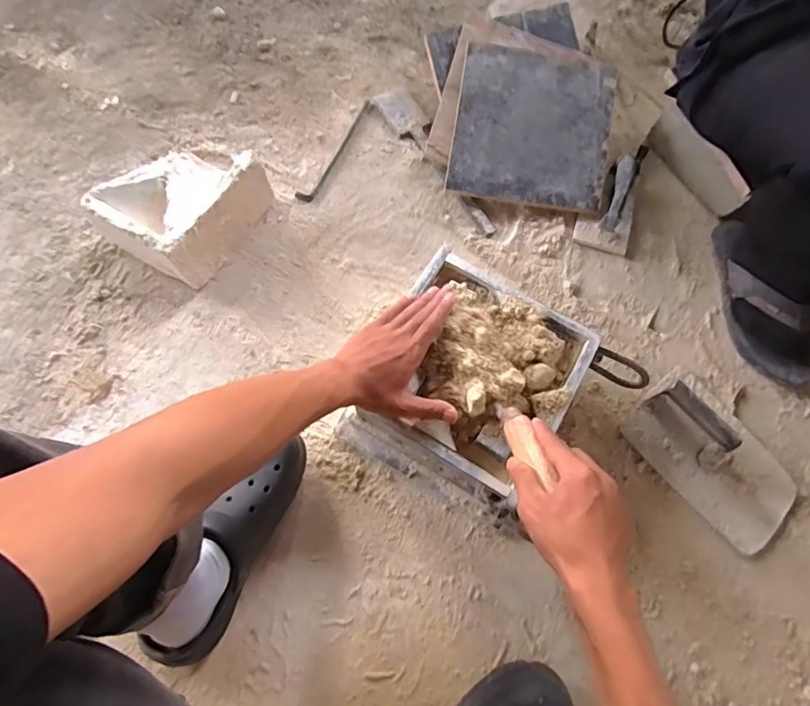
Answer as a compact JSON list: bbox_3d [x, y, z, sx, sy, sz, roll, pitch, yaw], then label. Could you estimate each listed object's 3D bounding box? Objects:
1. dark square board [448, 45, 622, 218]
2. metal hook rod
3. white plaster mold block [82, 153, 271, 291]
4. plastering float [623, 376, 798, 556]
[{"bbox_3d":[0.206,-0.363,0.781,0.243,0.015,0.246,8,87,0],"label":"dark square board"},{"bbox_3d":[-0.112,-0.342,0.819,0.027,0.007,0.230,27,72,8],"label":"metal hook rod"},{"bbox_3d":[-0.328,-0.222,0.724,0.175,0.100,0.197,30,72,9],"label":"white plaster mold block"},{"bbox_3d":[0.417,0.135,0.635,0.134,0.079,0.226,-38,75,-13],"label":"plastering float"}]

